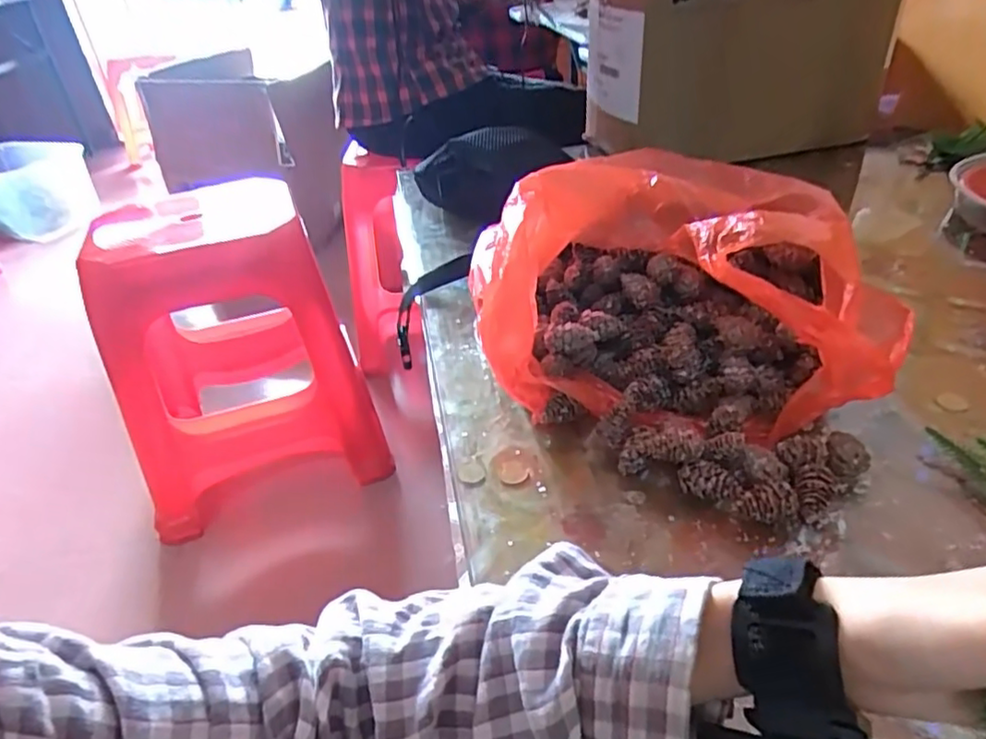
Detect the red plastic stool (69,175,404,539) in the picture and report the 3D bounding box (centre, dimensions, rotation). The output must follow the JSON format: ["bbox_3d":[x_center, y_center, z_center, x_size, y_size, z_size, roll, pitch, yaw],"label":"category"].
[{"bbox_3d":[-0.457,-0.034,1.138,0.427,0.493,0.376,-11,36,-8],"label":"red plastic stool"}]

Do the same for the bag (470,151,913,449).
[{"bbox_3d":[0.146,-0.074,0.494,0.259,0.137,0.264,9,38,18],"label":"bag"}]

